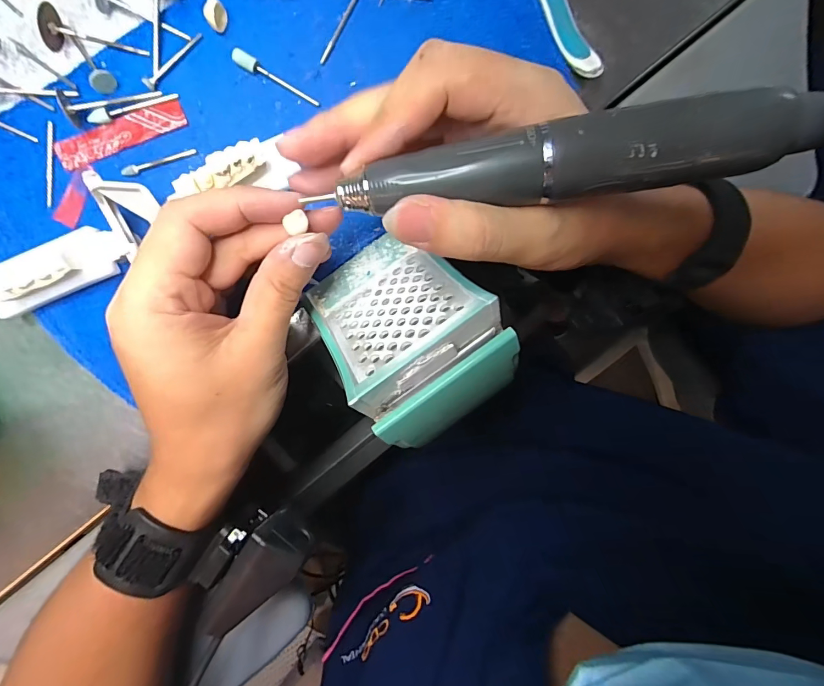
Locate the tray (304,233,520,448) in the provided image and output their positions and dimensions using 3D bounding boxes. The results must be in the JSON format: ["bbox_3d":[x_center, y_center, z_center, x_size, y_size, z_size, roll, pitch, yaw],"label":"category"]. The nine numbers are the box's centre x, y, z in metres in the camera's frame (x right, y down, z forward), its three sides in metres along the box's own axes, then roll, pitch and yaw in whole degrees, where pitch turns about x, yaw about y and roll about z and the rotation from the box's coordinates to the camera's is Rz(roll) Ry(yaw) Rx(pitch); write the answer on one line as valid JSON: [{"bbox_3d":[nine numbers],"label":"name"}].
[{"bbox_3d":[-0.004,-0.007,0.204,0.076,0.056,0.113,-35,52,-1],"label":"tray"}]

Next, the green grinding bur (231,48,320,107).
[{"bbox_3d":[-0.074,-0.143,0.213,0.047,0.006,0.009,31,91,-5],"label":"green grinding bur"}]

